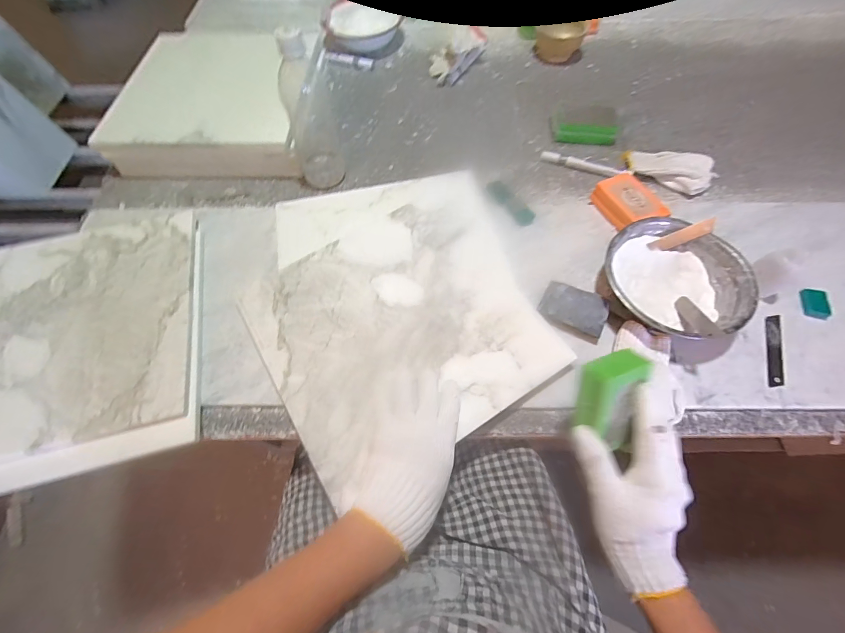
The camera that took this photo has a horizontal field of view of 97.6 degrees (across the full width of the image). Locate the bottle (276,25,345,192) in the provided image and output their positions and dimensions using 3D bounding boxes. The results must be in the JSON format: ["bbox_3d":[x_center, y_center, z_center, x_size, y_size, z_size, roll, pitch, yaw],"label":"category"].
[{"bbox_3d":[-0.158,-0.280,0.520,0.070,0.199,0.058,-18,63,-7],"label":"bottle"}]

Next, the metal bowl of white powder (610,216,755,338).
[{"bbox_3d":[0.304,-0.041,0.454,0.152,0.060,0.150,-1,62,2],"label":"metal bowl of white powder"}]

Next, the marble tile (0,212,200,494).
[{"bbox_3d":[-0.434,0.023,0.453,0.300,0.031,0.330,-13,63,-4],"label":"marble tile"}]

